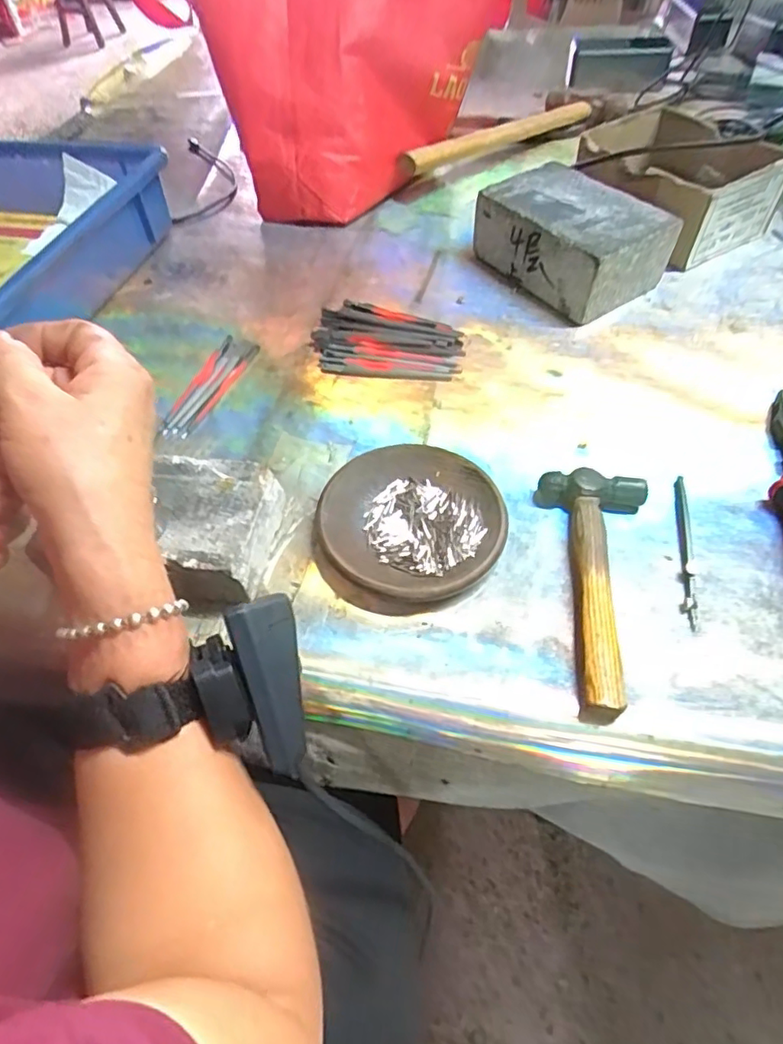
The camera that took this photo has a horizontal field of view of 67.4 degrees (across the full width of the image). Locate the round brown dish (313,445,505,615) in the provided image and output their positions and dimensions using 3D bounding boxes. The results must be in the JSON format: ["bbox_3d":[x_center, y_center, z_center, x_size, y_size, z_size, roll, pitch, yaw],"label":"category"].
[{"bbox_3d":[0.013,0.000,0.365,0.110,0.020,0.113,-2,53,3],"label":"round brown dish"}]

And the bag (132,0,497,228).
[{"bbox_3d":[-0.064,-0.564,0.665,0.399,0.252,0.321,-34,58,-20],"label":"bag"}]

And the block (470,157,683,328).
[{"bbox_3d":[0.159,-0.253,0.525,0.106,0.064,0.153,-33,58,-19],"label":"block"}]

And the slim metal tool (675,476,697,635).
[{"bbox_3d":[0.177,0.014,0.352,0.008,0.007,0.109,9,55,11],"label":"slim metal tool"}]

